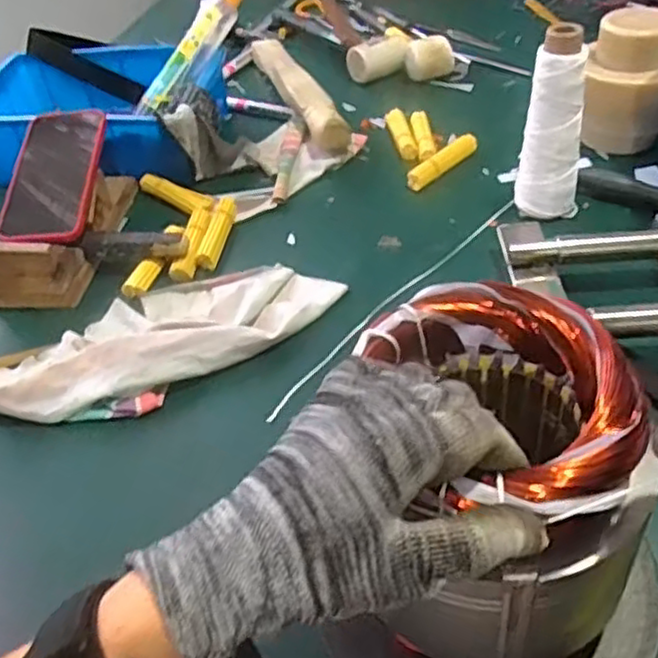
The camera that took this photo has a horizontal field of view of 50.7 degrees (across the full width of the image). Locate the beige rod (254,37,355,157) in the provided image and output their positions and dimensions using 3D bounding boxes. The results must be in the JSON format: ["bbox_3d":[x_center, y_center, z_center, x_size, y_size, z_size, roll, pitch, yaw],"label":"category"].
[{"bbox_3d":[-0.045,-0.305,0.871,0.041,0.035,0.318,-17,43,-11],"label":"beige rod"}]

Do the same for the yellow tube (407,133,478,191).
[{"bbox_3d":[0.124,-0.178,0.751,0.022,0.022,0.107,29,53,33],"label":"yellow tube"}]

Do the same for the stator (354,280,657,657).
[{"bbox_3d":[0.079,0.077,0.349,0.113,0.151,0.138,-4,42,4],"label":"stator"}]

